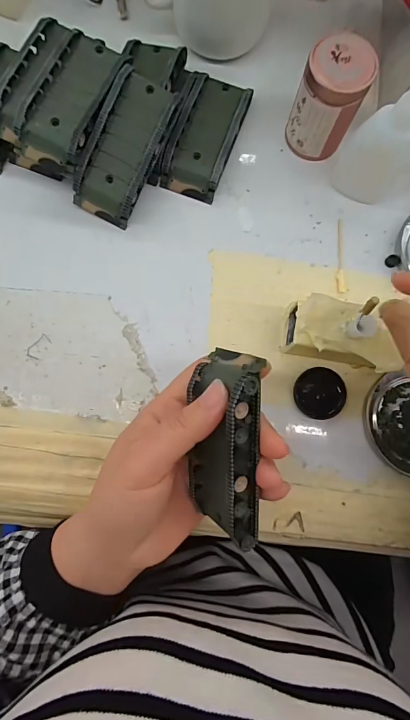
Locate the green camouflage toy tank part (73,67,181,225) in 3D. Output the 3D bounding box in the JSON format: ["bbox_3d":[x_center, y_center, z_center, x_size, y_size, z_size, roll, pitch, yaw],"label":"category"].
[{"bbox_3d":[-0.056,-0.148,0.263,0.044,0.021,0.096,26,99,2],"label":"green camouflage toy tank part"}]

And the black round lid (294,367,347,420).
[{"bbox_3d":[0.081,0.023,0.265,0.035,0.004,0.035,0,83,-2],"label":"black round lid"}]

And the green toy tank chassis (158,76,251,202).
[{"bbox_3d":[0.002,-0.172,0.286,0.043,0.019,0.094,19,83,1],"label":"green toy tank chassis"}]

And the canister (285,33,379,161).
[{"bbox_3d":[0.087,-0.183,0.268,0.043,0.063,0.041,0,83,-2],"label":"canister"}]

